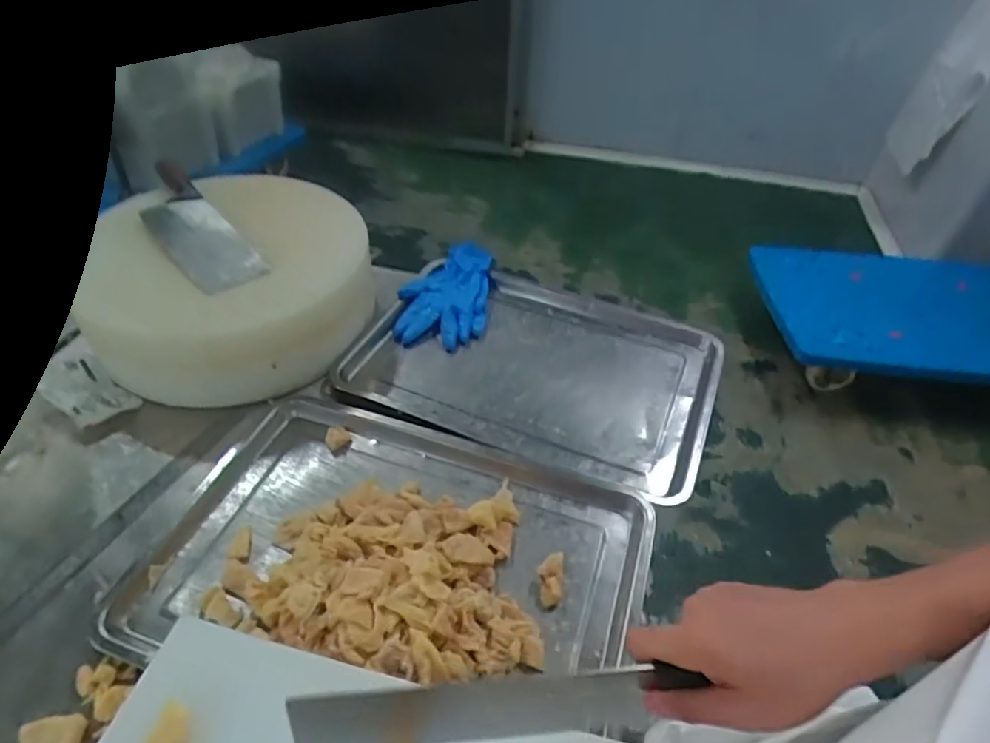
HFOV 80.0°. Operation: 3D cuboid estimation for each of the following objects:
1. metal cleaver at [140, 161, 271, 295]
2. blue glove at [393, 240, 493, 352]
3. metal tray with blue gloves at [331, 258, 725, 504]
[{"bbox_3d":[-0.422,-0.203,0.822,0.093,0.028,0.276,-30,59,-29],"label":"metal cleaver"},{"bbox_3d":[-0.079,-0.136,0.968,0.133,0.033,0.267,3,42,1],"label":"blue glove"},{"bbox_3d":[0.064,-0.014,0.874,0.498,0.040,0.382,18,44,17],"label":"metal tray with blue gloves"}]

